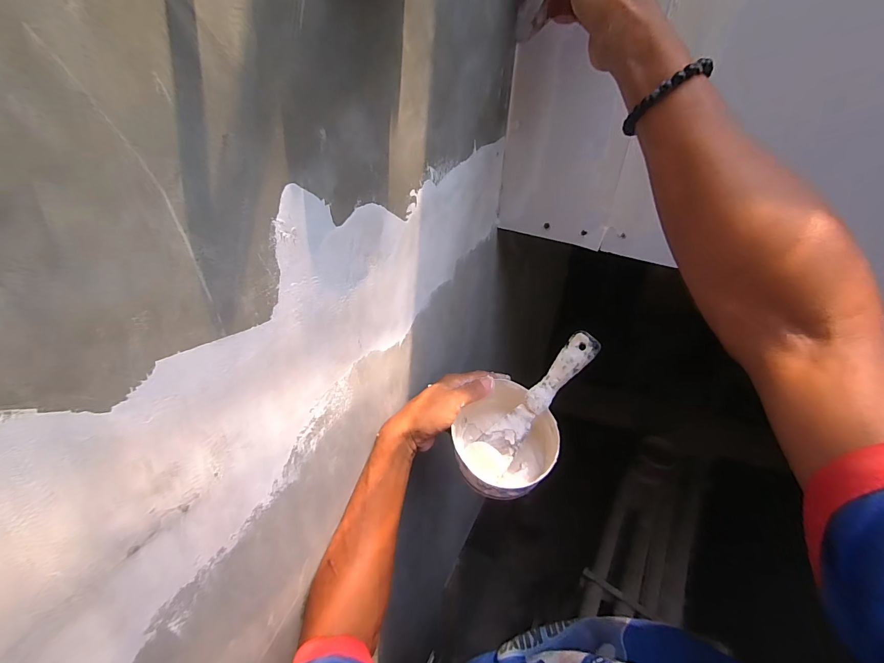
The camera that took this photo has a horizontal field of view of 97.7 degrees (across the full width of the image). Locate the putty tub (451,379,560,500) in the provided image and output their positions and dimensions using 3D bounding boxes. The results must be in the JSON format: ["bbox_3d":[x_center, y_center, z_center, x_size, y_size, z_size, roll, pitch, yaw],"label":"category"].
[{"bbox_3d":[0.072,0.120,0.443,0.115,0.080,0.127,23,49,20],"label":"putty tub"}]

